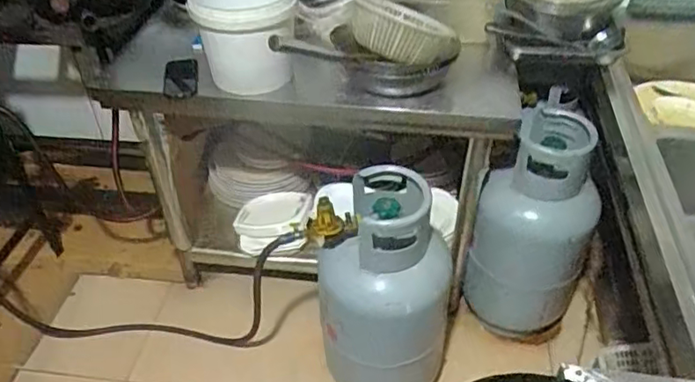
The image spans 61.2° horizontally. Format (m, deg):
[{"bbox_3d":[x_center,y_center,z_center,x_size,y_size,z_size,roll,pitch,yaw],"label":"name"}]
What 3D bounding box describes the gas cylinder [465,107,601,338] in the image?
[{"bbox_3d":[0.515,0.090,1.582,0.278,0.603,0.303,22,46,21],"label":"gas cylinder"}]

